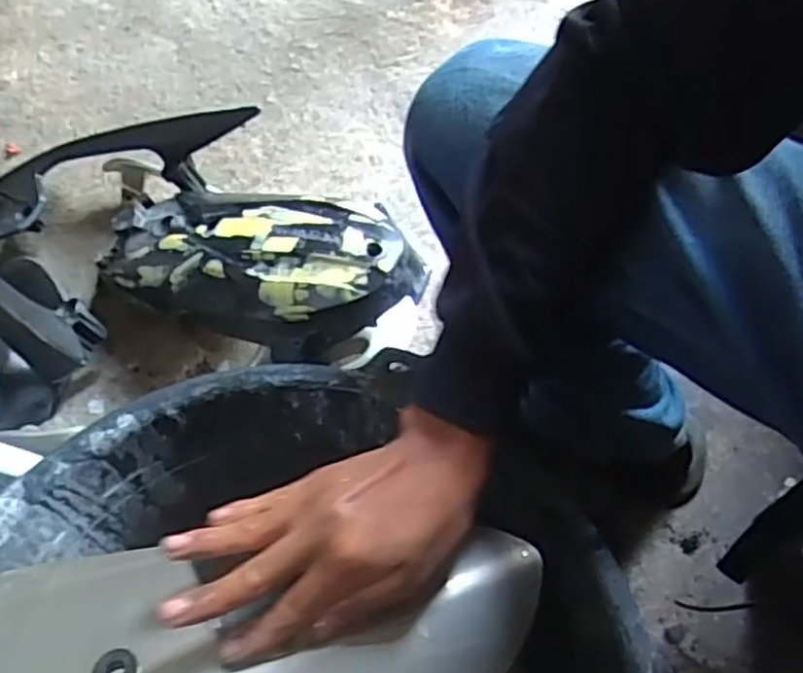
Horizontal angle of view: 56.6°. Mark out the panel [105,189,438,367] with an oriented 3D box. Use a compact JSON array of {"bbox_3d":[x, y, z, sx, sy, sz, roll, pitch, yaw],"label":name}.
[{"bbox_3d":[-0.167,-0.075,0.769,0.386,0.083,0.154,10,58,31],"label":"panel"}]

